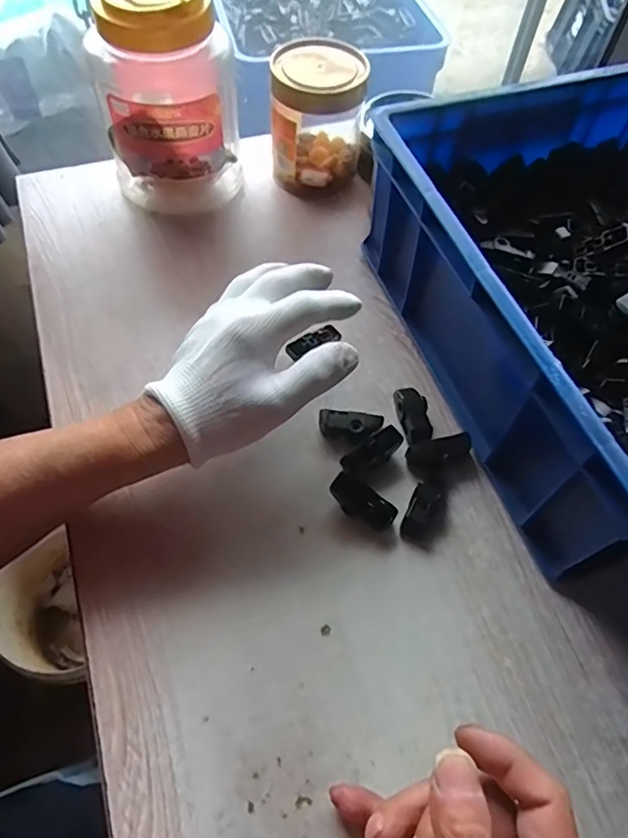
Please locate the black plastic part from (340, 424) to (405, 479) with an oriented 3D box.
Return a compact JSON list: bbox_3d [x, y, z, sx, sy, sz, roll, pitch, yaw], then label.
[{"bbox_3d":[0.042,0.024,0.388,0.046,0.012,0.020,-30,65,-18],"label":"black plastic part"}]

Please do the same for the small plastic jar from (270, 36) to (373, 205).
[{"bbox_3d":[0.002,-0.275,0.511,0.086,0.112,0.078,2,60,-1],"label":"small plastic jar"}]

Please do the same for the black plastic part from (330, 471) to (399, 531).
[{"bbox_3d":[0.034,0.057,0.373,0.047,0.013,0.021,36,65,17],"label":"black plastic part"}]

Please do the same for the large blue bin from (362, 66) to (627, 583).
[{"bbox_3d":[0.216,-0.089,0.399,0.258,0.129,0.330,-16,62,-11],"label":"large blue bin"}]

